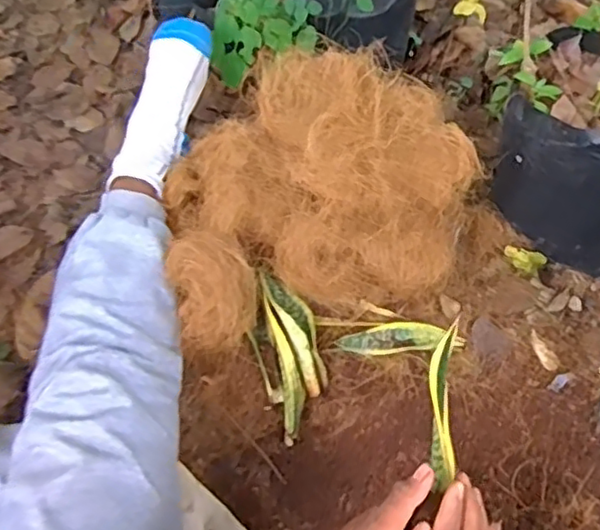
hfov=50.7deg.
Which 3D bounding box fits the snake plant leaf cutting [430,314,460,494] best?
[{"bbox_3d":[0.115,0.113,0.518,0.023,0.033,0.139,6,61,6],"label":"snake plant leaf cutting"}]

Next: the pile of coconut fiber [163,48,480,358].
[{"bbox_3d":[0.005,-0.111,0.779,0.373,0.183,0.297,-14,54,-9],"label":"pile of coconut fiber"}]

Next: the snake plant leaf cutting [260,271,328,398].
[{"bbox_3d":[-0.004,0.075,0.756,0.044,0.027,0.158,-7,58,-42],"label":"snake plant leaf cutting"}]

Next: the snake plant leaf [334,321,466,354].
[{"bbox_3d":[0.121,0.089,0.766,0.150,0.017,0.039,-5,53,-2],"label":"snake plant leaf"}]

